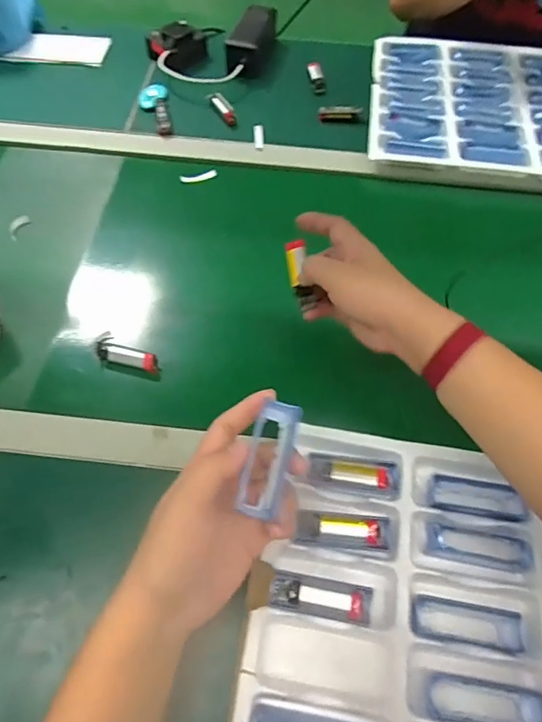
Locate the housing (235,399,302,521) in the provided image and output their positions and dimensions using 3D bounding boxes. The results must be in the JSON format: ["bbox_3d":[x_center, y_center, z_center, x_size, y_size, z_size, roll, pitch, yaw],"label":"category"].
[{"bbox_3d":[-0.001,0.067,0.334,0.030,0.013,0.078,15,71,7],"label":"housing"}]

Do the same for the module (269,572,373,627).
[{"bbox_3d":[0.039,0.184,0.374,0.077,0.010,0.027,9,60,4],"label":"module"}]

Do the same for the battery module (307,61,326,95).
[{"bbox_3d":[0.072,-0.450,0.763,0.023,0.010,0.079,-6,60,-5],"label":"battery module"}]

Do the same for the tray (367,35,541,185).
[{"bbox_3d":[0.377,-0.378,0.717,0.448,0.026,0.326,12,60,5],"label":"tray"}]

